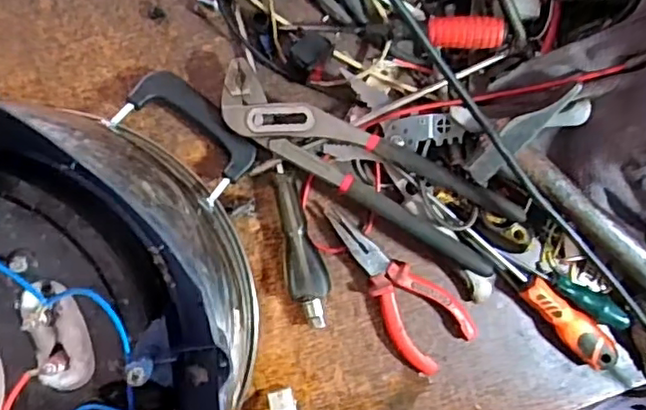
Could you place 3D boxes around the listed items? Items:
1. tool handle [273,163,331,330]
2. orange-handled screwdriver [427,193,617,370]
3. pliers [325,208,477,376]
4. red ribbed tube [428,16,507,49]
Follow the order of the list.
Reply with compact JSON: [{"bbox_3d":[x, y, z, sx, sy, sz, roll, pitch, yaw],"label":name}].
[{"bbox_3d":[-0.019,0.032,0.468,0.029,0.020,0.121,-17,90,-3],"label":"tool handle"},{"bbox_3d":[0.155,0.063,0.486,0.198,0.024,0.029,39,88,-2],"label":"orange-handled screwdriver"},{"bbox_3d":[0.053,0.063,0.477,0.057,0.018,0.146,-42,91,-3],"label":"pliers"},{"bbox_3d":[0.107,-0.129,0.463,0.057,0.021,0.024,1,89,-3],"label":"red ribbed tube"}]

